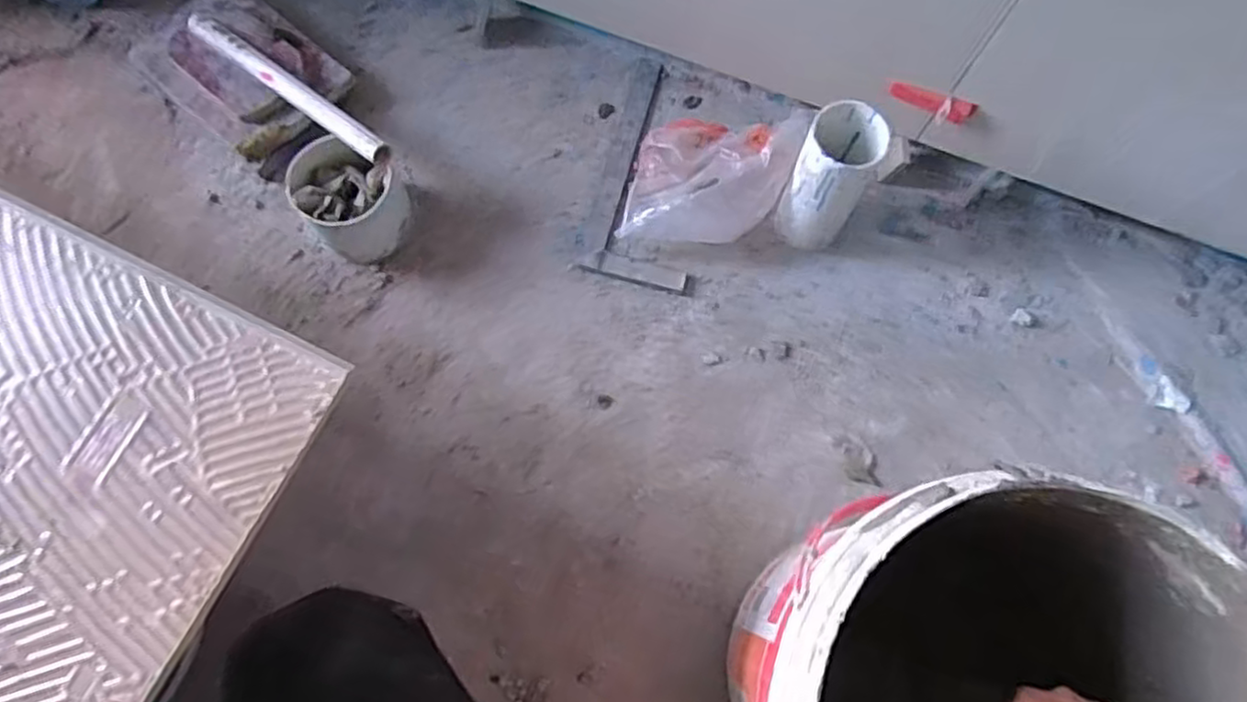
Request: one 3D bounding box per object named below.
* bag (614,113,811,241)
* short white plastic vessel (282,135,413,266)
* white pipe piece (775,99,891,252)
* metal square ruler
[{"bbox_3d":[0.093,-0.183,0.795,0.166,0.125,0.134,16,73,3],"label":"bag"},{"bbox_3d":[-0.302,-0.163,0.802,0.115,0.085,0.105,0,73,-1],"label":"short white plastic vessel"},{"bbox_3d":[0.214,-0.176,0.769,0.076,0.169,0.082,0,73,-1],"label":"white pipe piece"},{"bbox_3d":[0.041,-0.216,0.865,0.125,0.010,0.287,14,73,4],"label":"metal square ruler"}]

